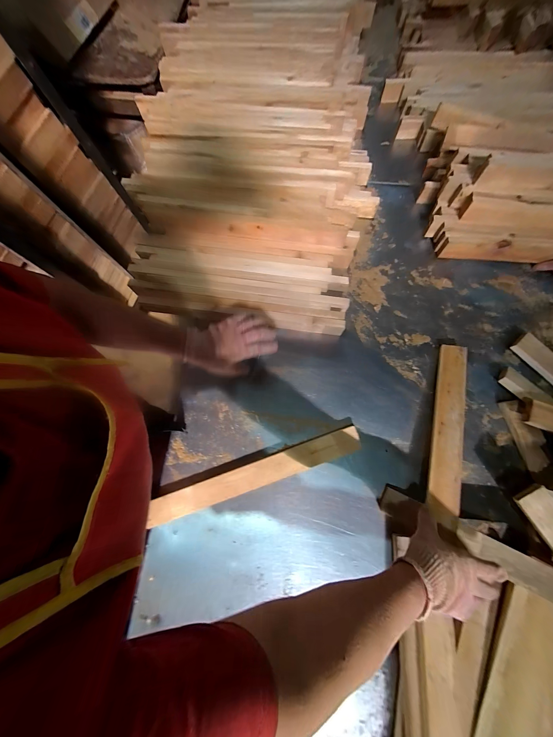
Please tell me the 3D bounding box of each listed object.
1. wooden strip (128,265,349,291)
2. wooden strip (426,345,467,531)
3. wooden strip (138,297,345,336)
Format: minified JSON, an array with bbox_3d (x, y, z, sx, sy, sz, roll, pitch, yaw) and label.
[{"bbox_3d":[-0.095,-0.226,0.608,0.541,0.034,0.031,5,76,3],"label":"wooden strip"},{"bbox_3d":[0.358,0.119,0.499,0.061,0.018,0.369,17,70,6],"label":"wooden strip"},{"bbox_3d":[-0.087,-0.125,0.589,0.488,0.055,0.030,7,76,3],"label":"wooden strip"}]

